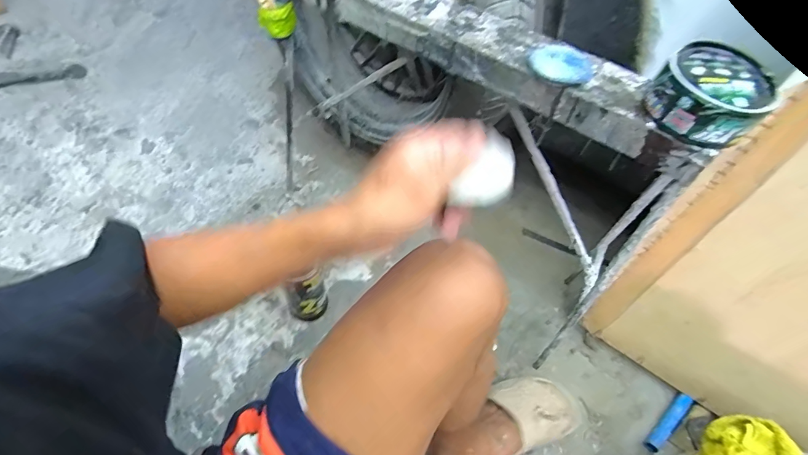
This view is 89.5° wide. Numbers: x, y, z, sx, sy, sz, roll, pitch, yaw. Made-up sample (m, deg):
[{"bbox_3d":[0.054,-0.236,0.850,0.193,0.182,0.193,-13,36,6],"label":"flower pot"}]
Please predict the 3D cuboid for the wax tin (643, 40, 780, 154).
[{"bbox_3d":[0.353,-0.155,0.474,0.111,0.058,0.116,2,56,-3],"label":"wax tin"}]

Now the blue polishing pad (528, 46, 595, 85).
[{"bbox_3d":[0.207,-0.215,0.530,0.081,0.013,0.078,21,57,9],"label":"blue polishing pad"}]

